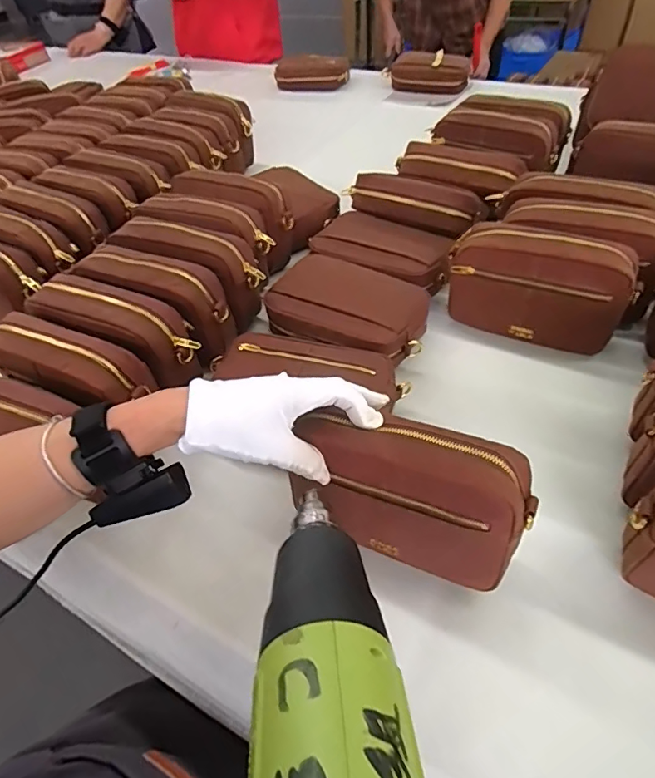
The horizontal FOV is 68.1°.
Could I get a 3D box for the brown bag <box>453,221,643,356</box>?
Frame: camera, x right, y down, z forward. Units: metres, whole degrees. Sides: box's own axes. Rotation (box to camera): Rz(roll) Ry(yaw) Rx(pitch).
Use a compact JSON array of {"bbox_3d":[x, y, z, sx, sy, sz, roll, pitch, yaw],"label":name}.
[{"bbox_3d":[0.246,-0.125,0.575,0.198,0.119,0.068,19,53,21],"label":"brown bag"}]

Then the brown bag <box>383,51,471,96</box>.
[{"bbox_3d":[0.253,-0.815,1.244,0.216,0.068,0.097,23,54,24],"label":"brown bag"}]

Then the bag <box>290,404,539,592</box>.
[{"bbox_3d":[0.064,0.081,0.388,0.176,0.112,0.068,14,51,17],"label":"bag"}]

